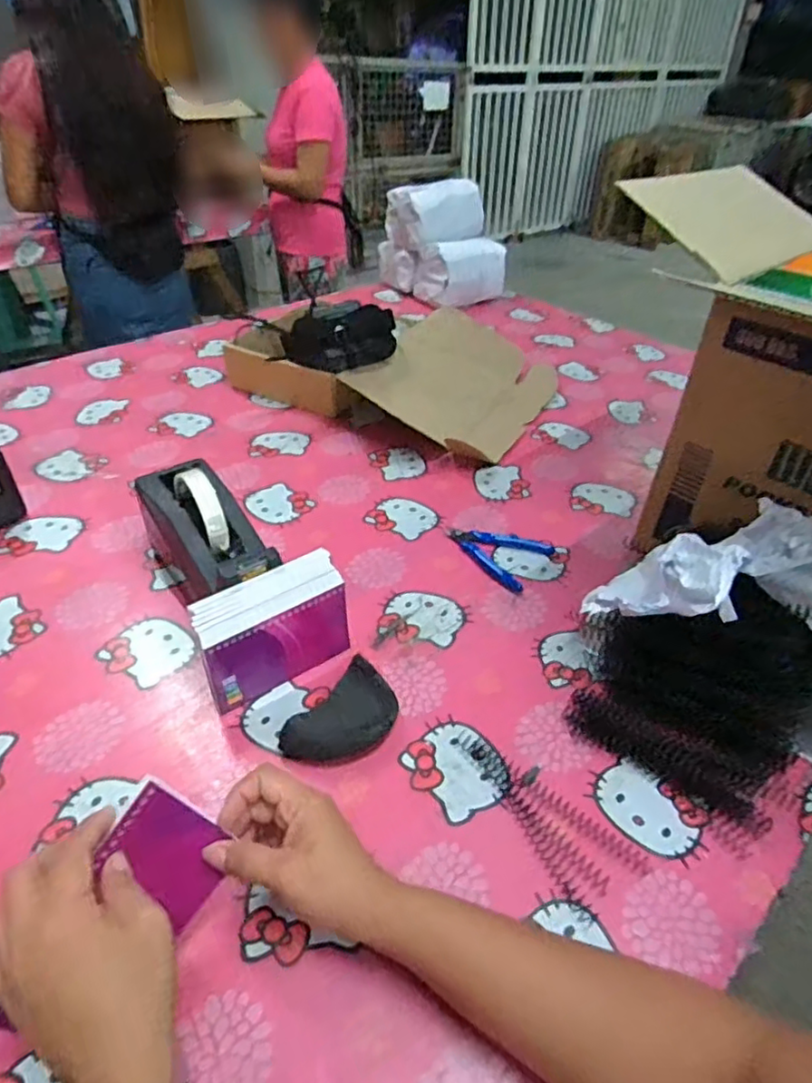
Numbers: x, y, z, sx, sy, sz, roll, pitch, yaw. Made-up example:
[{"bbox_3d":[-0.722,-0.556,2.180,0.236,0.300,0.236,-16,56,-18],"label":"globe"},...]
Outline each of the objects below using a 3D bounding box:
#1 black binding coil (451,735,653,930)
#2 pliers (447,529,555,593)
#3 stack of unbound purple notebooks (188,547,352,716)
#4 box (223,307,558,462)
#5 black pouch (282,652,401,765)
[{"bbox_3d":[0.096,0.204,0.476,0.059,0.011,0.157,-28,49,-32],"label":"black binding coil"},{"bbox_3d":[0.118,0.008,0.717,0.093,0.010,0.114,-22,46,-28],"label":"pliers"},{"bbox_3d":[-0.116,0.078,0.558,0.143,0.085,0.071,-26,48,-31],"label":"stack of unbound purple notebooks"},{"bbox_3d":[-0.018,-0.289,1.019,0.473,0.074,0.351,20,42,19],"label":"box"},{"bbox_3d":[-0.051,0.150,0.524,0.065,0.019,0.101,30,47,28],"label":"black pouch"}]

